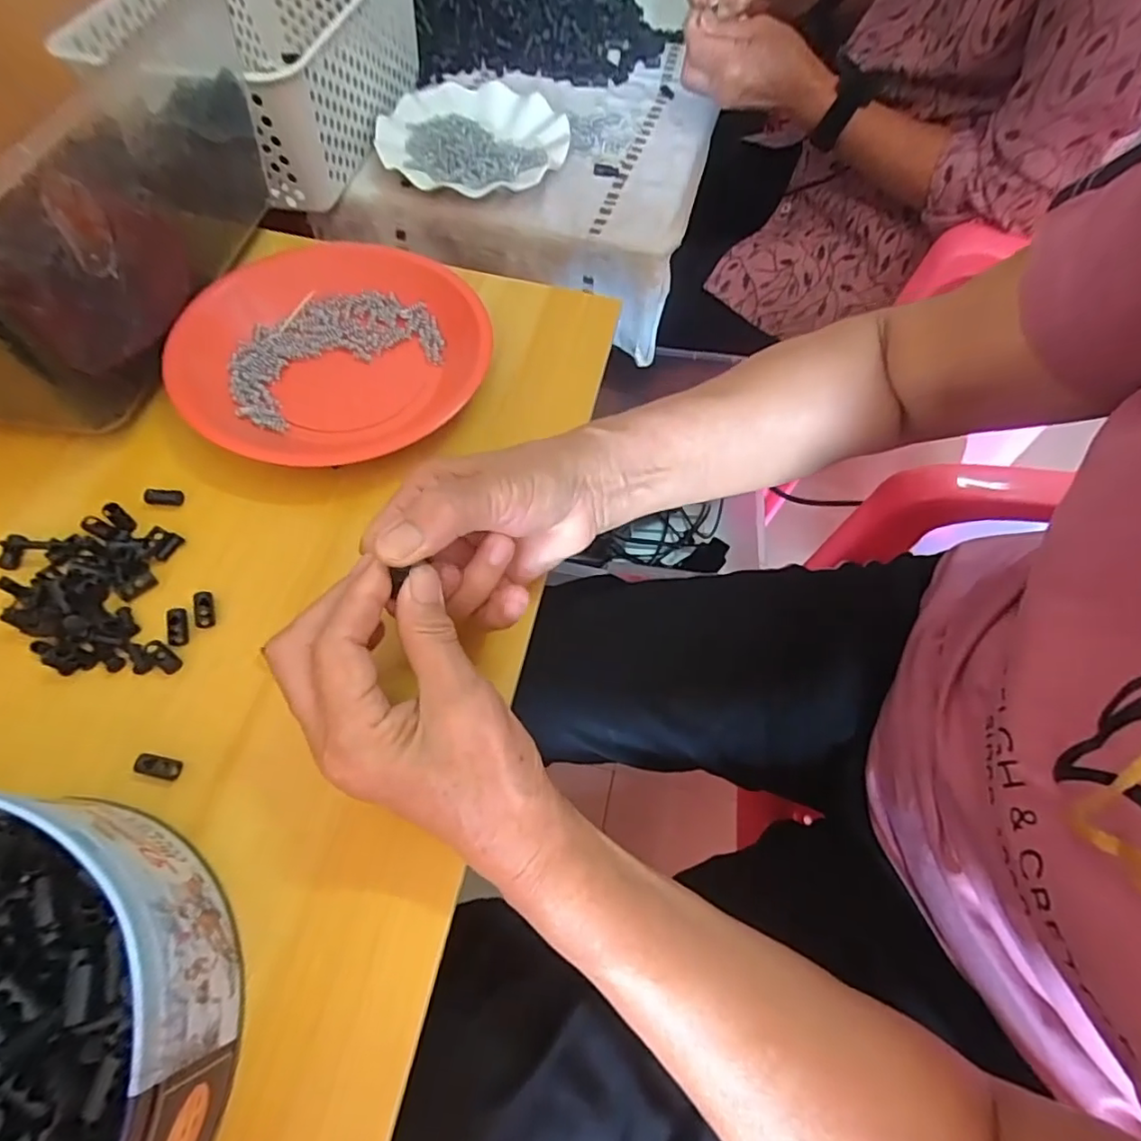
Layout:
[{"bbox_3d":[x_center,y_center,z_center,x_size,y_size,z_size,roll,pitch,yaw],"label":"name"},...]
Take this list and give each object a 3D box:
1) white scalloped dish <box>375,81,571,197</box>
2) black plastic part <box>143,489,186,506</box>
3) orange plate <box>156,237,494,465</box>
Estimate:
[{"bbox_3d":[-0.096,-0.436,0.584,0.185,0.025,0.188,1,61,-2],"label":"white scalloped dish"},{"bbox_3d":[-0.235,-0.043,0.338,0.020,0.004,0.010,4,60,-16],"label":"black plastic part"},{"bbox_3d":[-0.158,-0.146,0.388,0.192,0.042,0.185,1,61,-2],"label":"orange plate"}]

